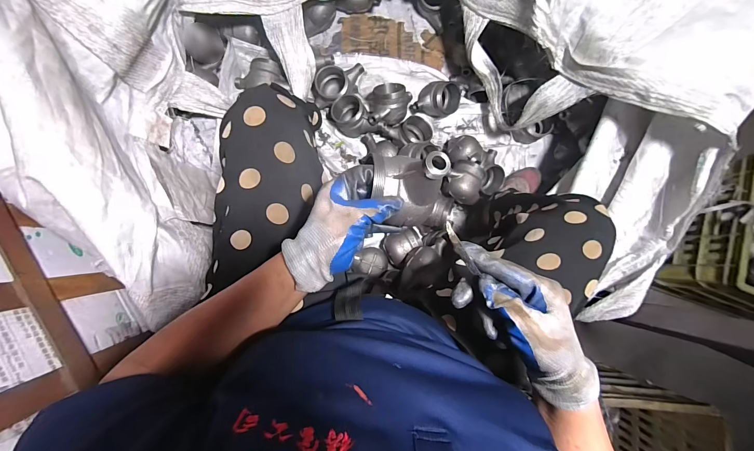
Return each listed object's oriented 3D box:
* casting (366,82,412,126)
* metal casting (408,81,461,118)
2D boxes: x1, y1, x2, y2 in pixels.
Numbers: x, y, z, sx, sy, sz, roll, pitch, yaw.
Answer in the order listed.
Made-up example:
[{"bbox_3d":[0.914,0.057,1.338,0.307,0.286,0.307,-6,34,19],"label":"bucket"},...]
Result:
[{"bbox_3d":[0.036,-0.298,0.798,0.116,0.086,0.111,1,85,-6],"label":"casting"},{"bbox_3d":[0.155,-0.332,0.828,0.122,0.075,0.086,4,85,-5],"label":"metal casting"}]

